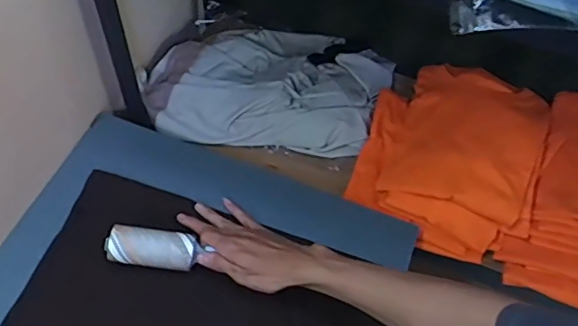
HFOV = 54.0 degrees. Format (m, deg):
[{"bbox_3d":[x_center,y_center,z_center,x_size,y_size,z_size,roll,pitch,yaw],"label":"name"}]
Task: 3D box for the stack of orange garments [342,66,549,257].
[{"bbox_3d":[0.243,-0.019,0.853,0.255,0.095,0.281,23,58,11],"label":"stack of orange garments"}]

